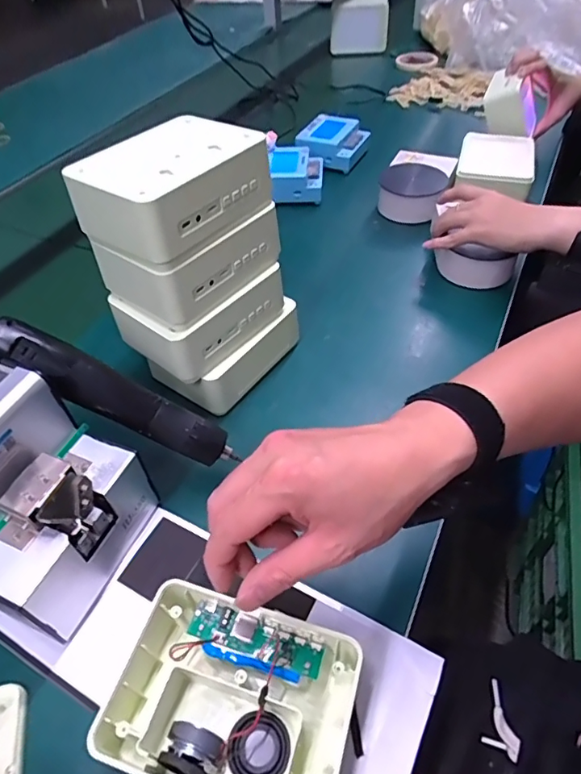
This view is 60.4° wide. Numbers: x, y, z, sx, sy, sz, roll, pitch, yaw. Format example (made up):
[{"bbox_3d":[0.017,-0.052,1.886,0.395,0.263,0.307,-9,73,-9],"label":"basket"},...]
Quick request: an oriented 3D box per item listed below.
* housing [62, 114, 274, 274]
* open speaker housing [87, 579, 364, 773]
[{"bbox_3d":[-0.097,-0.166,0.416,0.101,0.060,0.137,27,56,27],"label":"housing"},{"bbox_3d":[-0.038,0.197,0.319,0.150,0.050,0.108,11,50,15],"label":"open speaker housing"}]

